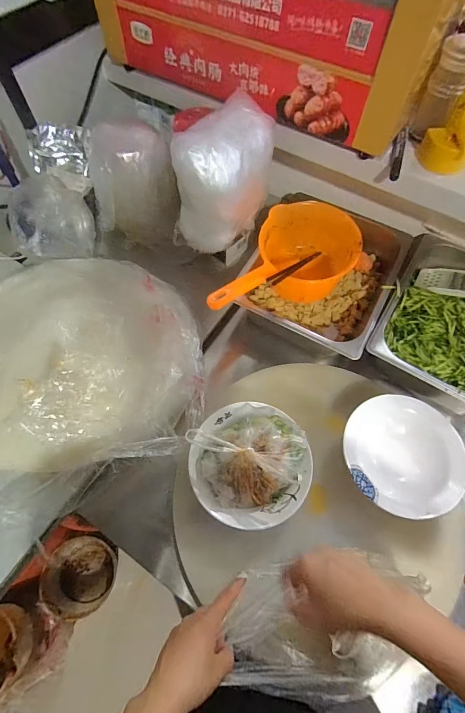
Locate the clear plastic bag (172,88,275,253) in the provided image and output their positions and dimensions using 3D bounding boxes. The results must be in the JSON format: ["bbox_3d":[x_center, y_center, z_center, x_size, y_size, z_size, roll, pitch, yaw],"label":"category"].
[{"bbox_3d":[-0.012,-0.306,0.600,0.115,0.205,0.164,34,67,15],"label":"clear plastic bag"}]

